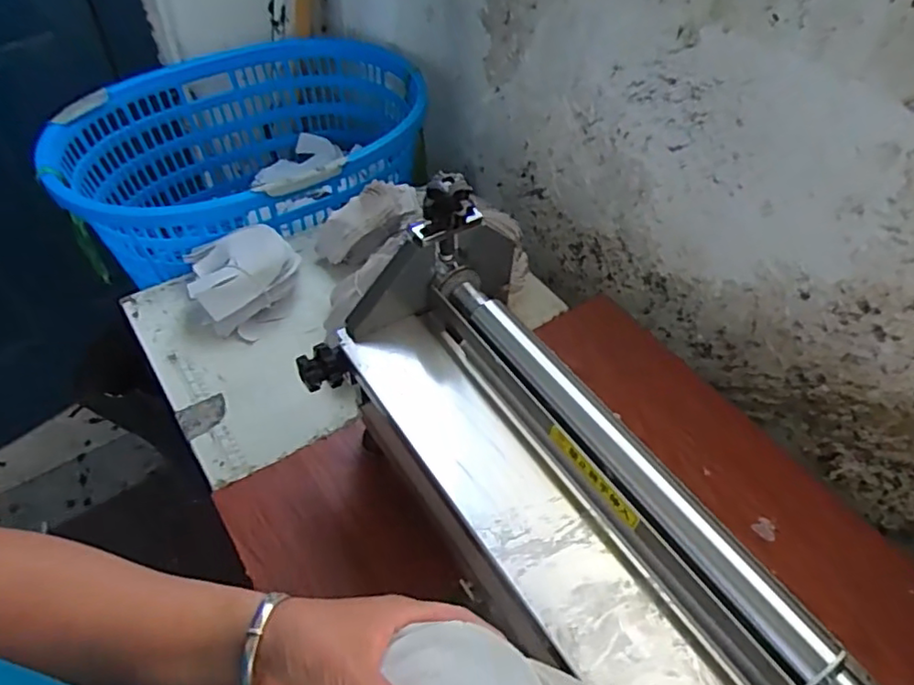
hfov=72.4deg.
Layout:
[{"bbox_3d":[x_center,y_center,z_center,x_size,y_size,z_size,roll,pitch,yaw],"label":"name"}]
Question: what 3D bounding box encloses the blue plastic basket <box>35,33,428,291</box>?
[{"bbox_3d":[-0.372,-0.329,1.165,0.634,0.247,0.521,-21,53,-20],"label":"blue plastic basket"}]

